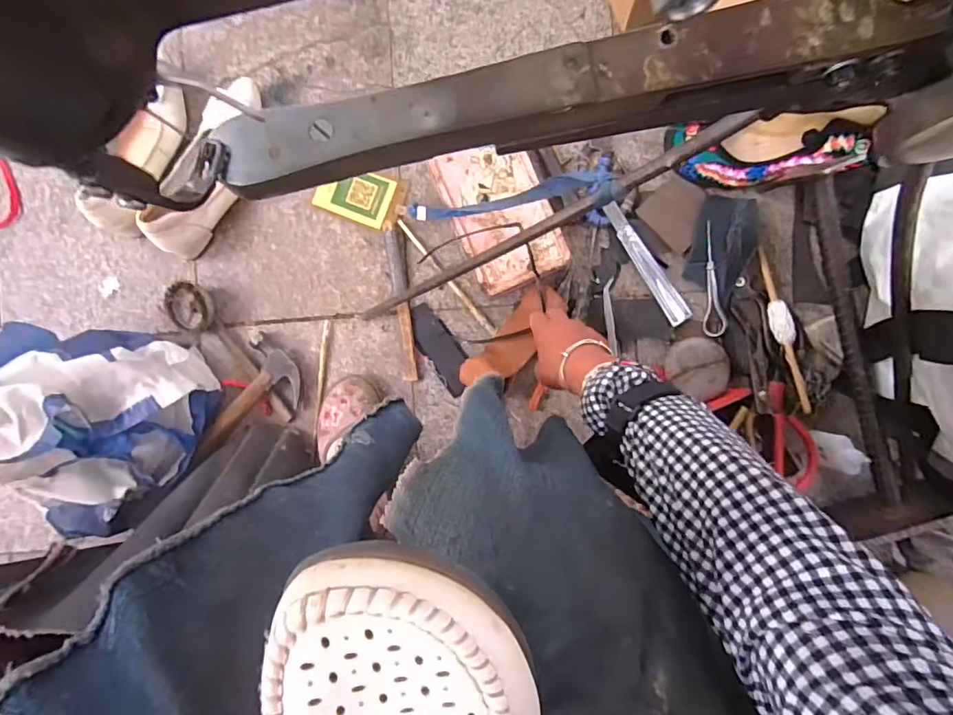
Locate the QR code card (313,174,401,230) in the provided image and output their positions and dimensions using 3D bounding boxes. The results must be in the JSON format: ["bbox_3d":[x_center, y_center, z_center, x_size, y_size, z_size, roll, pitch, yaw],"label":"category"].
[{"bbox_3d":[-0.161,-0.217,0.643,0.098,0.010,0.067,20,90,3],"label":"QR code card"}]

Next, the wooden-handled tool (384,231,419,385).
[{"bbox_3d":[-0.099,-0.069,0.634,0.021,0.014,0.197,-8,88,2],"label":"wooden-handled tool"}]

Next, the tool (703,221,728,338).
[{"bbox_3d":[0.289,-0.095,0.593,0.029,0.011,0.139,-6,88,2],"label":"tool"}]

